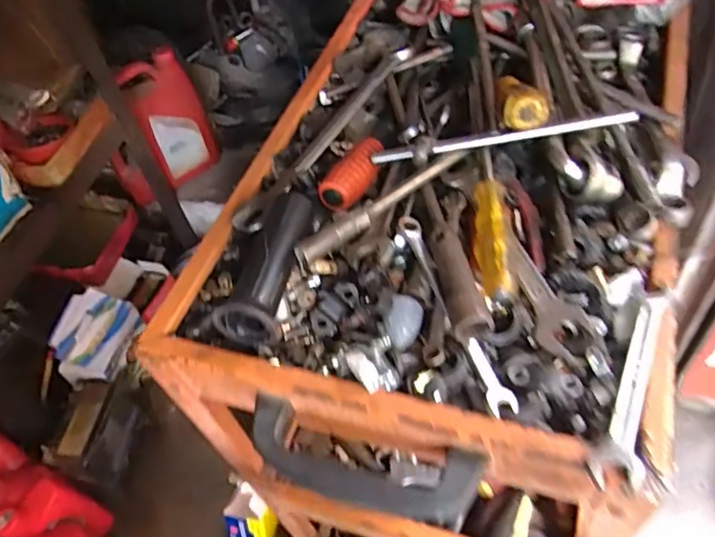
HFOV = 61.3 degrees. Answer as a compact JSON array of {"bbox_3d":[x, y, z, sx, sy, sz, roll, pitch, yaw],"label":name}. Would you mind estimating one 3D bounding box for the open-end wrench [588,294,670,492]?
[{"bbox_3d":[0.165,0.067,0.363,0.030,0.010,0.133,12,54,19],"label":"open-end wrench"}]

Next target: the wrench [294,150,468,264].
[{"bbox_3d":[0.023,-0.050,0.444,0.157,0.018,0.014,-35,54,-18],"label":"wrench"}]

